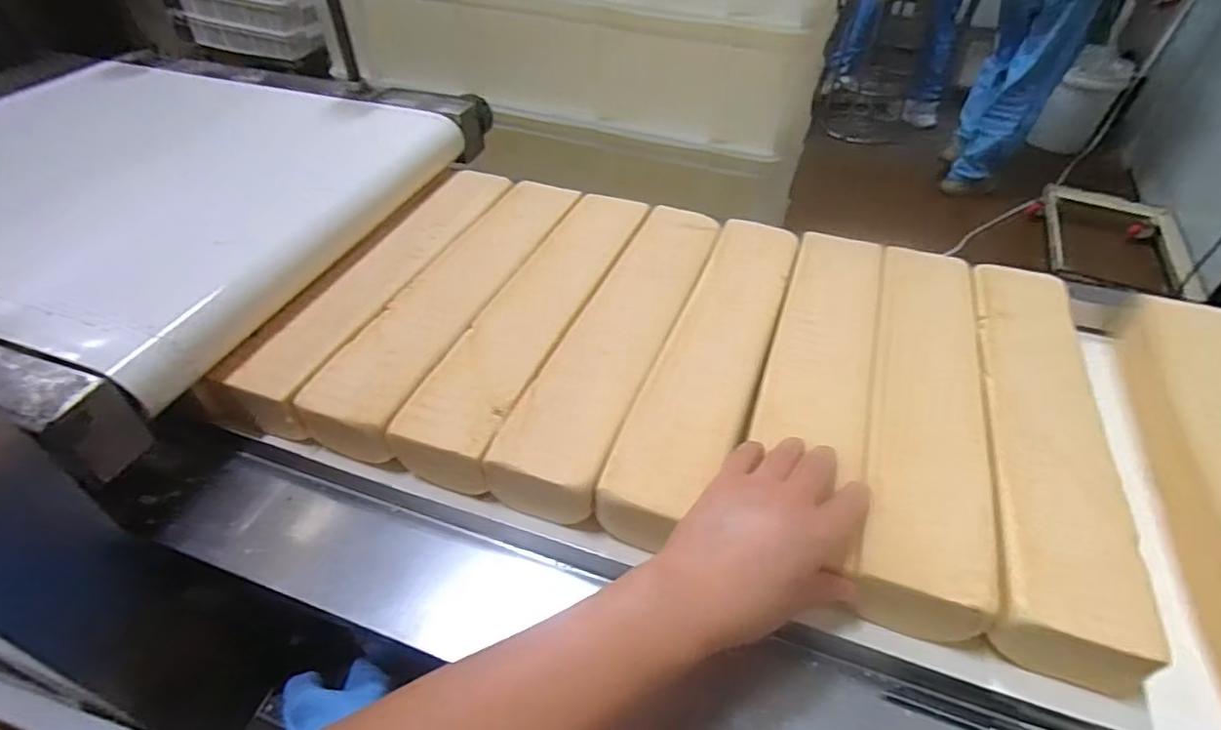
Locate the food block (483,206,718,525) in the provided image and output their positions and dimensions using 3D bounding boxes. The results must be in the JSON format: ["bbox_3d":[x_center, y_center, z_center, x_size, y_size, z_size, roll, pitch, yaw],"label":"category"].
[{"bbox_3d":[0.014,-0.026,0.523,0.079,0.048,0.347,16,45,15],"label":"food block"}]

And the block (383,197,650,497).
[{"bbox_3d":[-0.059,-0.042,0.544,0.078,0.053,0.366,16,45,15],"label":"block"}]

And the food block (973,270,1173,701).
[{"bbox_3d":[0.308,0.046,0.452,0.083,0.058,0.343,13,45,12],"label":"food block"}]

